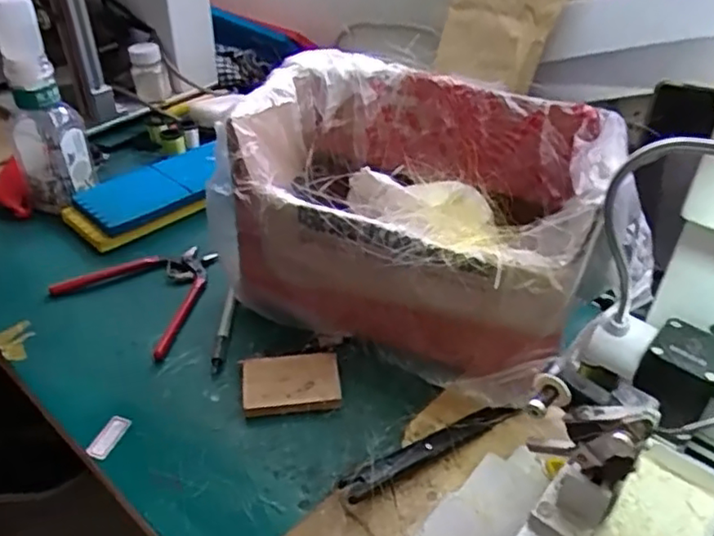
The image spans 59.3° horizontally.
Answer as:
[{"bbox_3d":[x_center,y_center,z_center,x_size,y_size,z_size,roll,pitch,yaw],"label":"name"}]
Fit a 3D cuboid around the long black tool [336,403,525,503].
[{"bbox_3d":[0.054,0.124,0.437,0.141,0.014,0.018,-19,45,-24],"label":"long black tool"}]

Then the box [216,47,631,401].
[{"bbox_3d":[0.051,-0.042,0.517,0.268,0.164,0.206,22,44,22],"label":"box"}]

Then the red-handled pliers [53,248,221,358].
[{"bbox_3d":[-0.181,0.015,0.566,0.133,0.009,0.121,23,44,23],"label":"red-handled pliers"}]

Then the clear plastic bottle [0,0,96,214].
[{"bbox_3d":[-0.307,-0.149,0.608,0.069,0.196,0.057,-18,44,-23],"label":"clear plastic bottle"}]

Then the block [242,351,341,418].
[{"bbox_3d":[-0.050,0.087,0.479,0.072,0.014,0.051,-4,40,-7],"label":"block"}]

